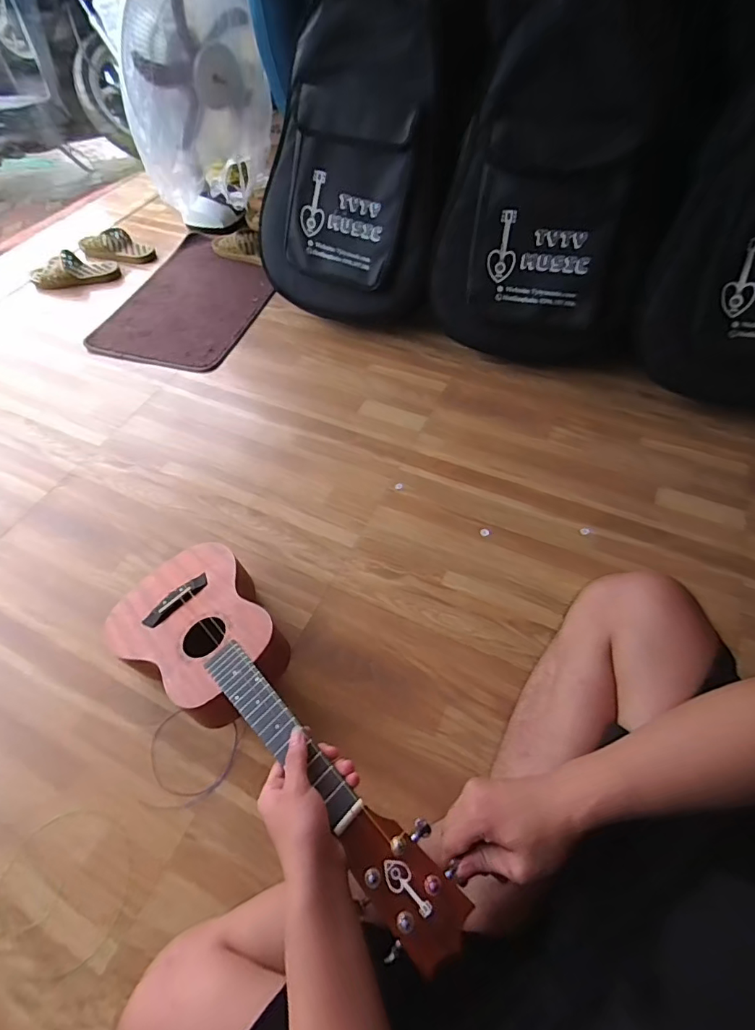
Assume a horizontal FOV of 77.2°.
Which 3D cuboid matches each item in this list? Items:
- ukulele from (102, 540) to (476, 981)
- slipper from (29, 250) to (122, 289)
[{"bbox_3d":[-0.138,0.230,0.562,0.183,0.086,0.584,-39,49,-22],"label":"ukulele"},{"bbox_3d":[-0.866,-0.710,1.358,0.225,0.059,0.105,-9,56,-4],"label":"slipper"}]

